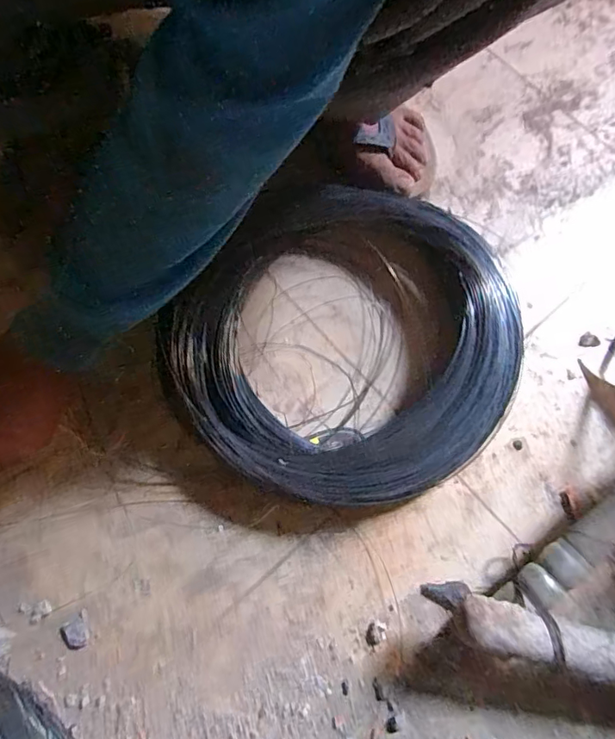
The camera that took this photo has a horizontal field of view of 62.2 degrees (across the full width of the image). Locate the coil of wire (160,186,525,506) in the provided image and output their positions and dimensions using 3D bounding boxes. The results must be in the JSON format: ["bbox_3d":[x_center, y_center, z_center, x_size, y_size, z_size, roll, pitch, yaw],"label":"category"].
[{"bbox_3d":[0.028,-0.039,0.480,0.306,0.065,0.319,0,73,1],"label":"coil of wire"}]

